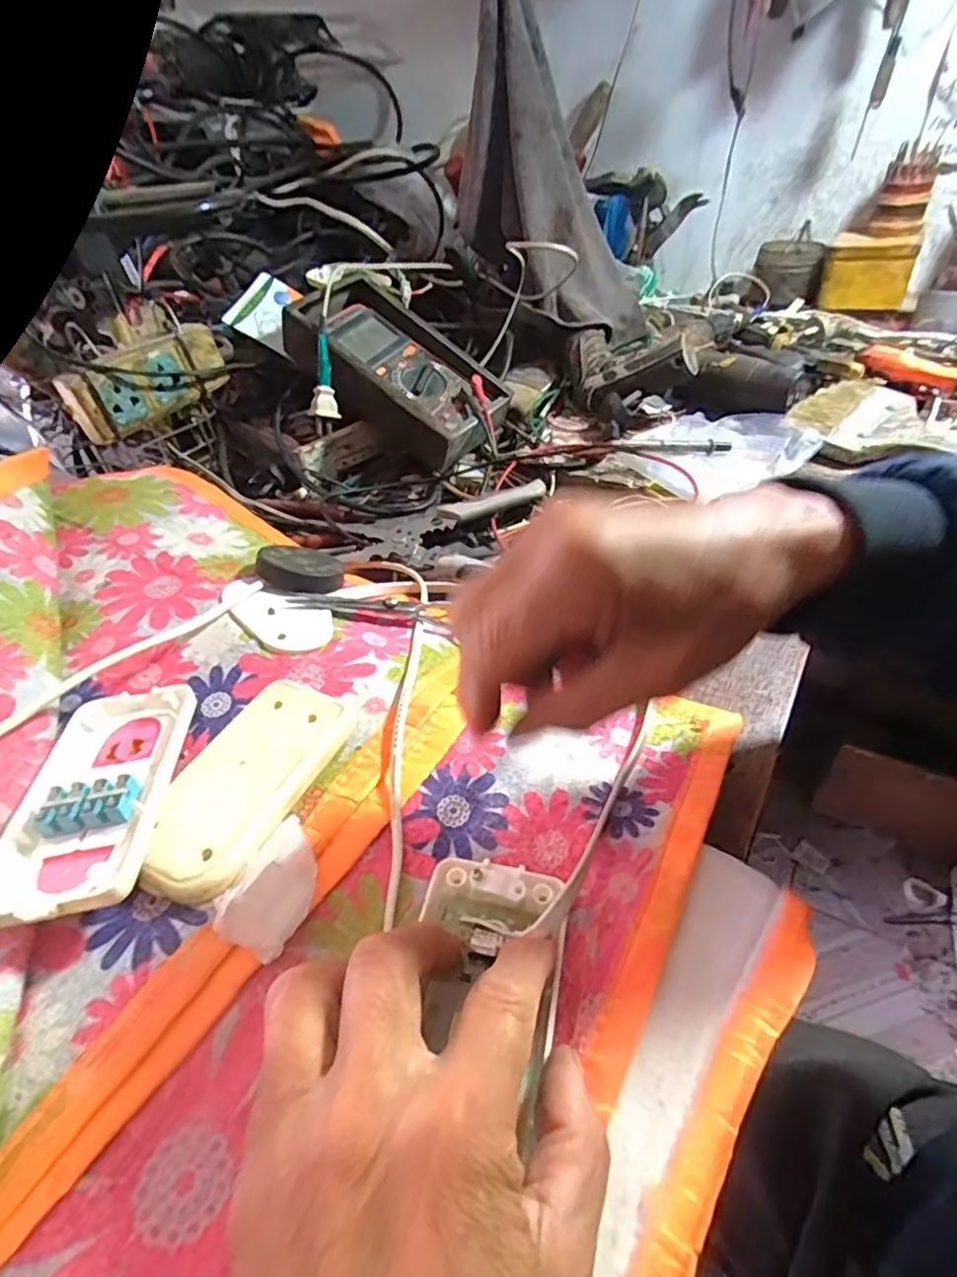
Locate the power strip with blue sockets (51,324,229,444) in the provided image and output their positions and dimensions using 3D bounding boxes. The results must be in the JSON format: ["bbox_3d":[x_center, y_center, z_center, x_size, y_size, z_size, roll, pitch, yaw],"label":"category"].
[{"bbox_3d":[-0.281,-0.221,0.511,0.030,0.055,0.134,25,51,30],"label":"power strip with blue sockets"}]

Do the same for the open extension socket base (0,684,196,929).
[{"bbox_3d":[-0.178,0.070,0.276,0.063,0.021,0.127,-10,43,-3],"label":"open extension socket base"}]

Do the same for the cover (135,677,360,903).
[{"bbox_3d":[-0.110,0.070,0.291,0.055,0.022,0.115,16,47,23],"label":"cover"}]

